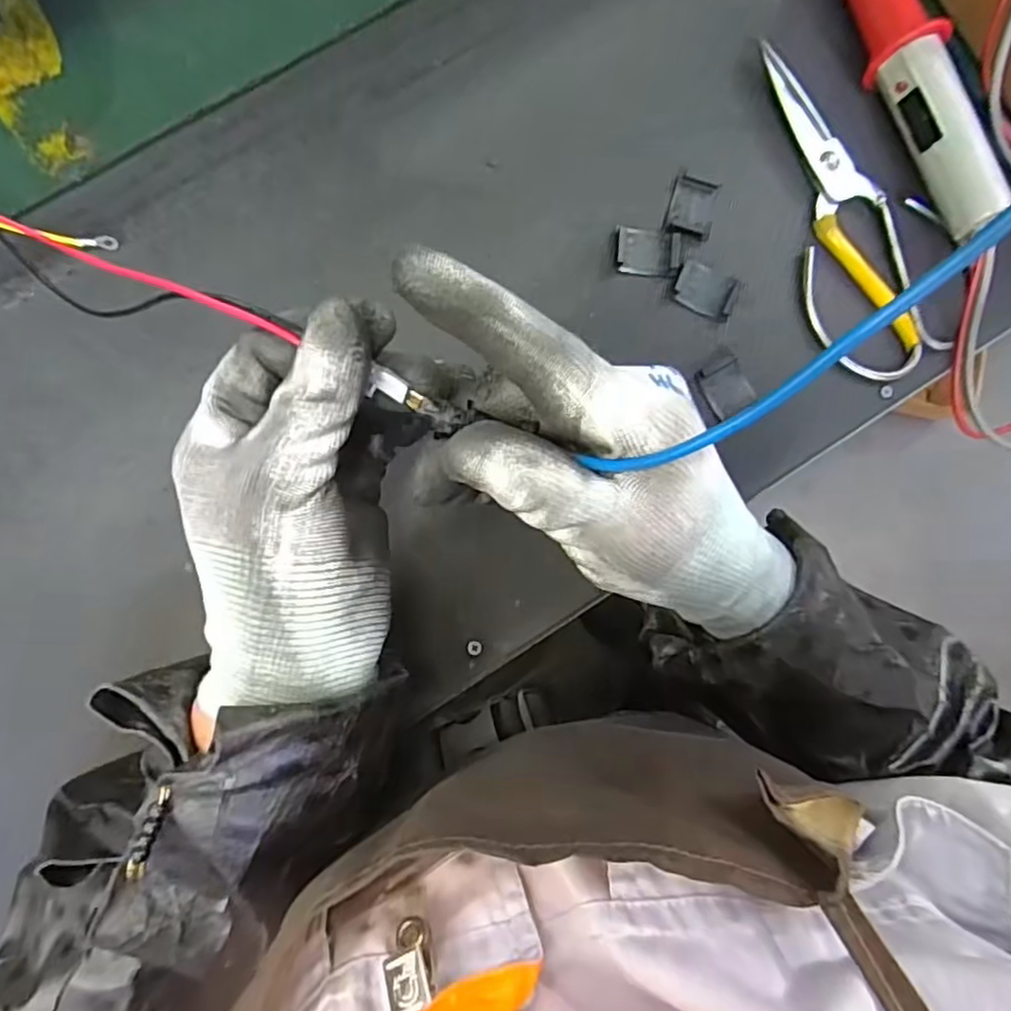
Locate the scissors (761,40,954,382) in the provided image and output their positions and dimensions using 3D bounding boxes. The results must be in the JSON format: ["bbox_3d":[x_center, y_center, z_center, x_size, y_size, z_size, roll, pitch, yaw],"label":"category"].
[{"bbox_3d":[0.184,-0.164,0.371,0.066,0.006,0.195,-24,87,-4],"label":"scissors"}]

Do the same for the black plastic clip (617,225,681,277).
[{"bbox_3d":[0.080,-0.141,0.368,0.035,0.006,0.024,7,85,-2],"label":"black plastic clip"}]

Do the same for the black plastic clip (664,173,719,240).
[{"bbox_3d":[0.106,-0.170,0.373,0.025,0.005,0.035,13,85,-2],"label":"black plastic clip"}]

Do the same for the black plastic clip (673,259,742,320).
[{"bbox_3d":[0.112,-0.120,0.366,0.033,0.007,0.024,21,85,-1],"label":"black plastic clip"}]

